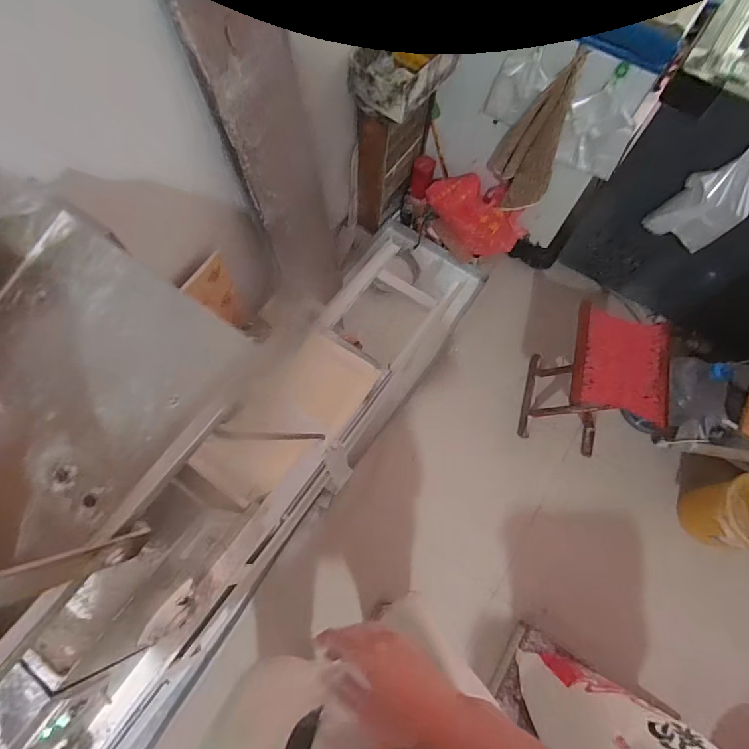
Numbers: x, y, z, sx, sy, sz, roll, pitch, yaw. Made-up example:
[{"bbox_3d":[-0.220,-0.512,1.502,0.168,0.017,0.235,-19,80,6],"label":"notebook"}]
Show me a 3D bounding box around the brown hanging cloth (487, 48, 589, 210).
[{"bbox_3d":[0.509,-0.734,1.345,0.214,0.450,0.140,24,69,7],"label":"brown hanging cloth"}]

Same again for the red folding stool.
[{"bbox_3d":[0.727,0.027,1.400,0.297,0.480,0.308,16,69,4],"label":"red folding stool"}]

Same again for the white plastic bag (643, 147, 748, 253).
[{"bbox_3d":[0.956,-0.492,1.197,0.037,0.338,0.187,-36,74,-15],"label":"white plastic bag"}]

